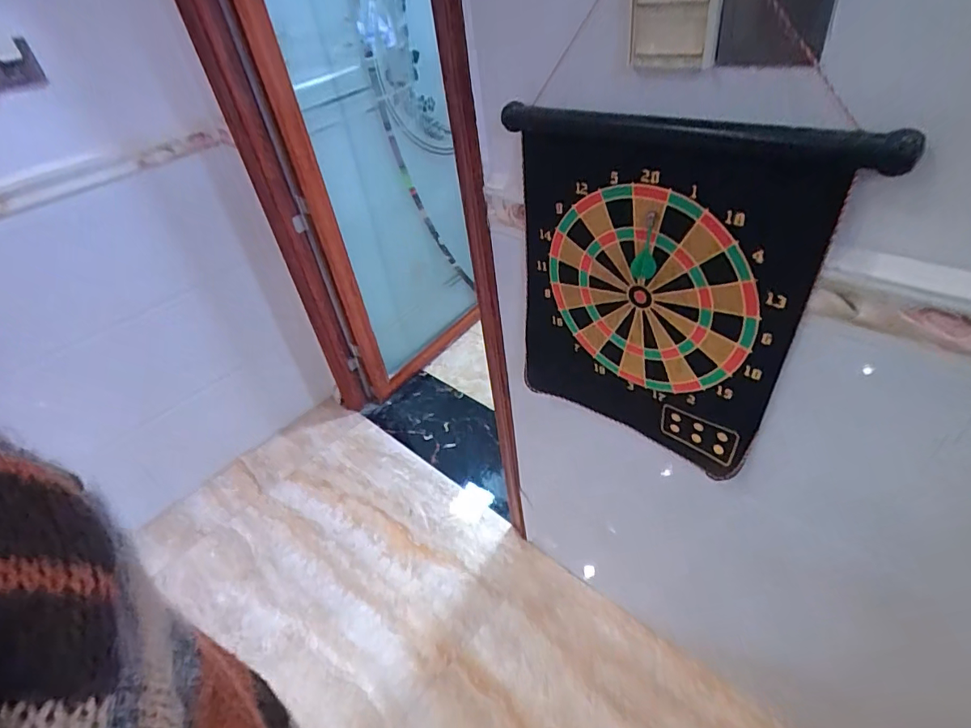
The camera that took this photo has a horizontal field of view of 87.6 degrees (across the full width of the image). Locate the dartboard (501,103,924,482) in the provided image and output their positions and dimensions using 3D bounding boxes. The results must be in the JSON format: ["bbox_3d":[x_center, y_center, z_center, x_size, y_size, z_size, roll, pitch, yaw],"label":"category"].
[{"bbox_3d":[0.200,-0.074,0.648,0.404,0.443,0.042,25,51,34],"label":"dartboard"}]

